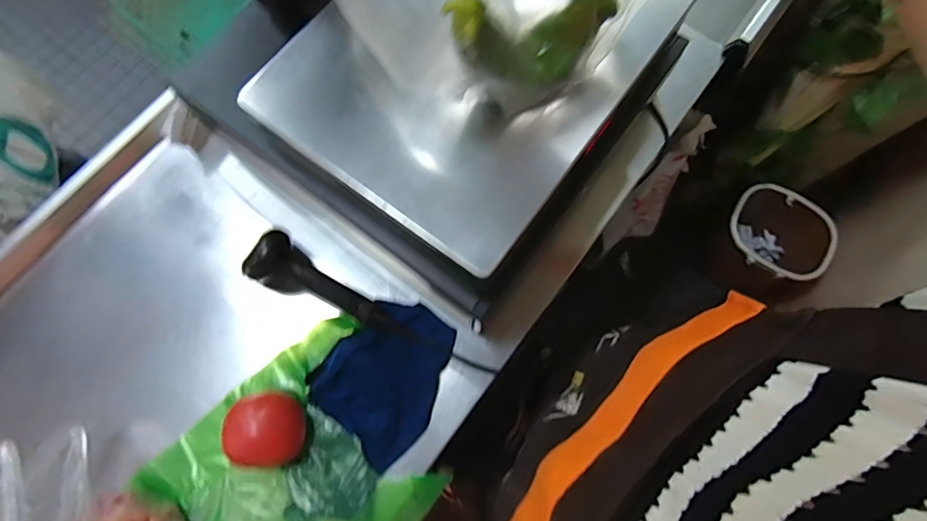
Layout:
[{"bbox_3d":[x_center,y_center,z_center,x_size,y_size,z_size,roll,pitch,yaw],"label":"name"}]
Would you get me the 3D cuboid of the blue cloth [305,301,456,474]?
[{"bbox_3d":[-0.079,0.122,0.533,0.125,0.025,0.156,38,77,8],"label":"blue cloth"}]

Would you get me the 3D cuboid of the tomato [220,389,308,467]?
[{"bbox_3d":[-0.195,0.166,0.487,0.067,0.054,0.067,0,75,-1],"label":"tomato"}]

